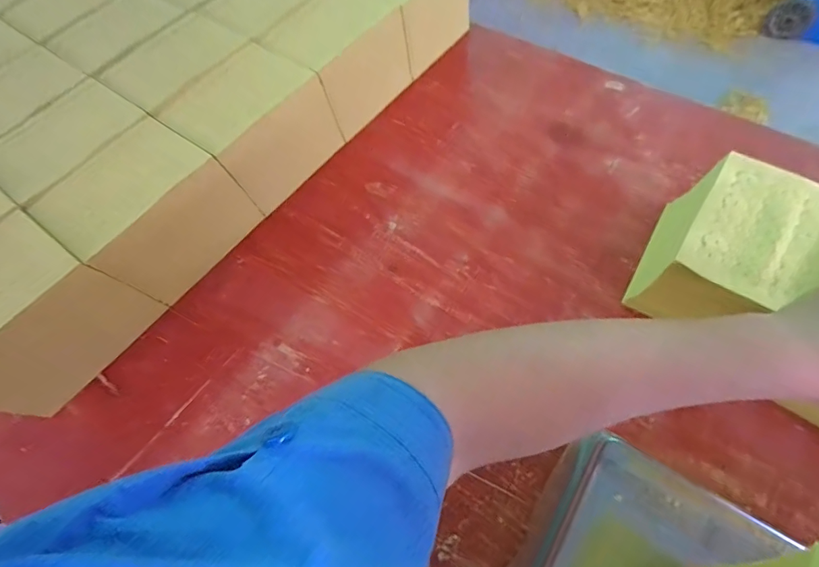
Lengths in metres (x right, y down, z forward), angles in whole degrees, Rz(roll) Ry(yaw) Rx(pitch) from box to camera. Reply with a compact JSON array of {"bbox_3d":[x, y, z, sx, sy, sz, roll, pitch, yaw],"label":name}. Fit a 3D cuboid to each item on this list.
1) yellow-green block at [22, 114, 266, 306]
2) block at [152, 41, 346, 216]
[{"bbox_3d":[-0.298,-0.086,0.504,0.135,0.123,0.168,30,68,19],"label":"yellow-green block"},{"bbox_3d":[-0.204,-0.197,0.567,0.137,0.119,0.168,31,68,19],"label":"block"}]

